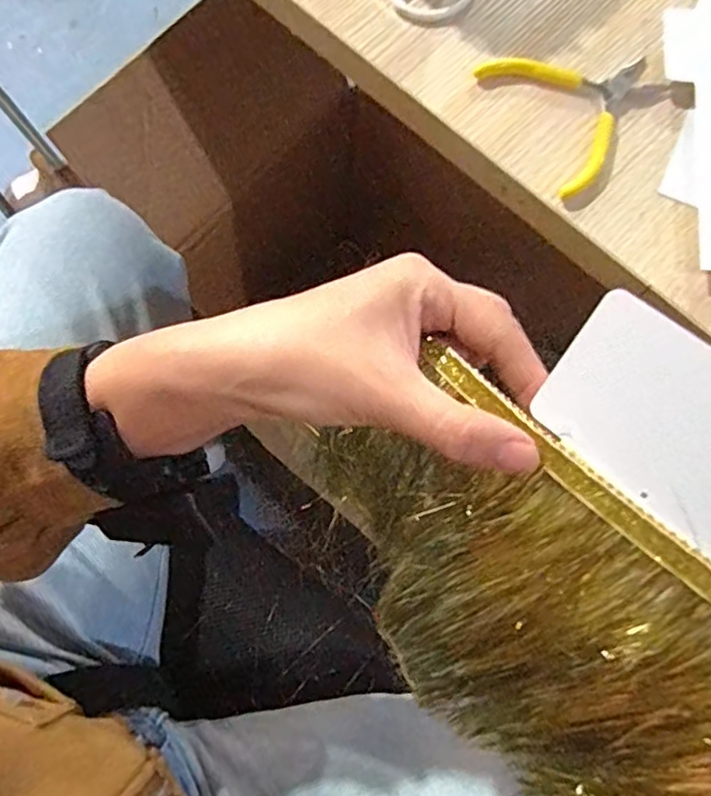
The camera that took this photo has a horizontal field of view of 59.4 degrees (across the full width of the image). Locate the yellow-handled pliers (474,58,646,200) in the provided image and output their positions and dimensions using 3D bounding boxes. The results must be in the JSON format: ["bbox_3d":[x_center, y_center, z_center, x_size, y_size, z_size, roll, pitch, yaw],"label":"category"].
[{"bbox_3d":[0.140,-0.178,0.375,0.100,0.008,0.096,-28,76,-10],"label":"yellow-handled pliers"}]

